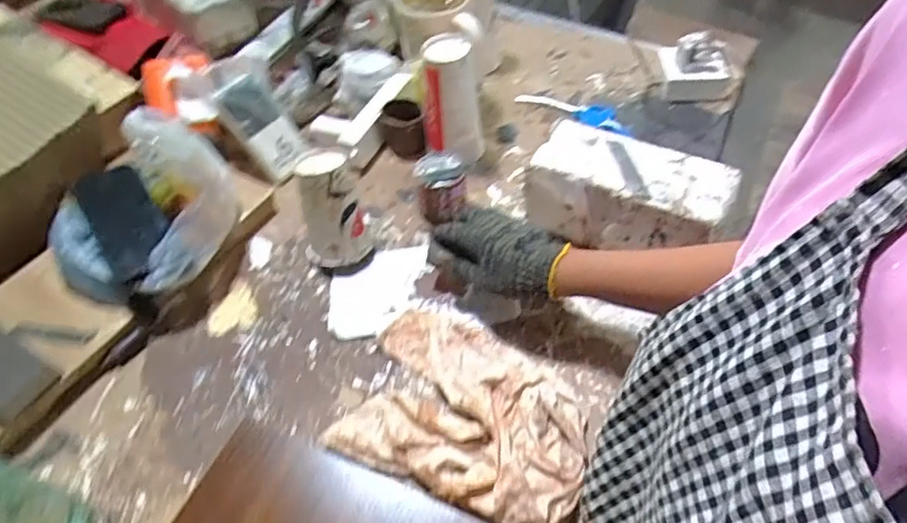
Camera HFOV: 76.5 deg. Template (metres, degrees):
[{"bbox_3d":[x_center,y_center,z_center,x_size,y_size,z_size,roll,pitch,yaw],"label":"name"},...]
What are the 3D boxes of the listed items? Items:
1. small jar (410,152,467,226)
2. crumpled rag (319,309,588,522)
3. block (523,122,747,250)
[{"bbox_3d":[-0.020,-0.098,0.761,0.067,0.069,0.071,-7,54,-6],"label":"small jar"},{"bbox_3d":[0.017,0.145,0.586,0.241,0.073,0.188,22,56,14],"label":"crumpled rag"},{"bbox_3d":[0.201,-0.081,0.694,0.216,0.104,0.107,24,57,16],"label":"block"}]

